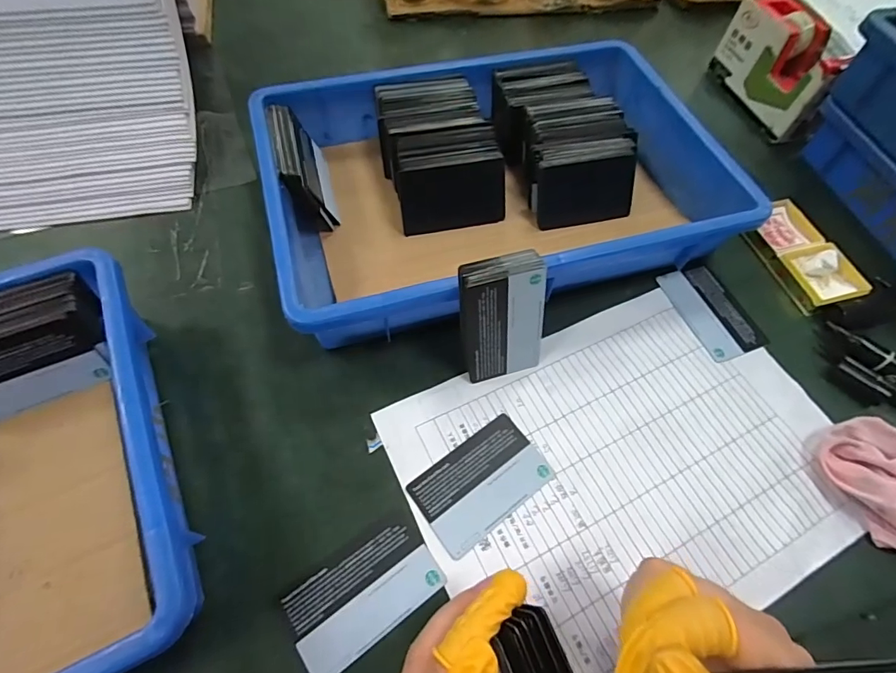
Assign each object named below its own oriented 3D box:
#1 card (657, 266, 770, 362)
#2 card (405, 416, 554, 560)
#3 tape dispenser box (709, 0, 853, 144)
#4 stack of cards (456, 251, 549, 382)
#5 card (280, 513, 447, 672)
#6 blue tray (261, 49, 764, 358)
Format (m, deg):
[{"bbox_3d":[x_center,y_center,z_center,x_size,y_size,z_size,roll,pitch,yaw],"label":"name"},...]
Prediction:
[{"bbox_3d":[0.216,-0.022,0.375,0.050,0.004,0.084,-16,62,-11],"label":"card"},{"bbox_3d":[0.022,0.093,0.297,0.084,0.004,0.054,-33,68,-19],"label":"card"},{"bbox_3d":[0.350,-0.285,0.480,0.053,0.076,0.142,-14,63,-11],"label":"tape dispenser box"},{"bbox_3d":[0.037,-0.010,0.312,0.057,0.089,0.015,-15,40,-10],"label":"stack of cards"},{"bbox_3d":[-0.048,0.145,0.262,0.083,0.004,0.051,-32,68,-19],"label":"card"},{"bbox_3d":[0.037,-0.137,0.391,0.357,0.062,0.245,-14,63,-11],"label":"blue tray"}]

